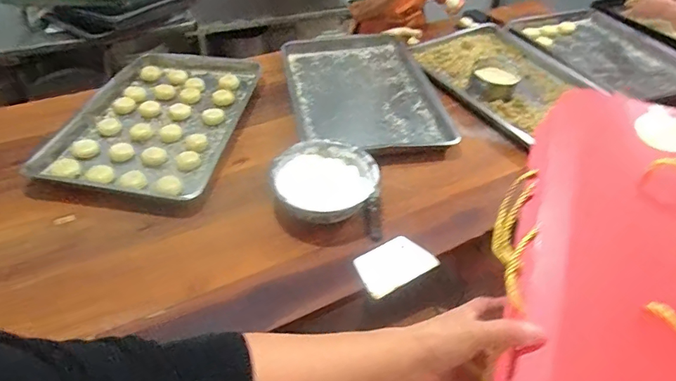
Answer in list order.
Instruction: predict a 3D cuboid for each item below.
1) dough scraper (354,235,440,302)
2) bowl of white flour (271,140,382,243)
[{"bbox_3d":[0.109,0.140,0.886,0.151,0.010,0.092,-21,53,-25],"label":"dough scraper"},{"bbox_3d":[-0.024,-0.012,0.994,0.218,0.084,0.228,1,42,-1],"label":"bowl of white flour"}]

